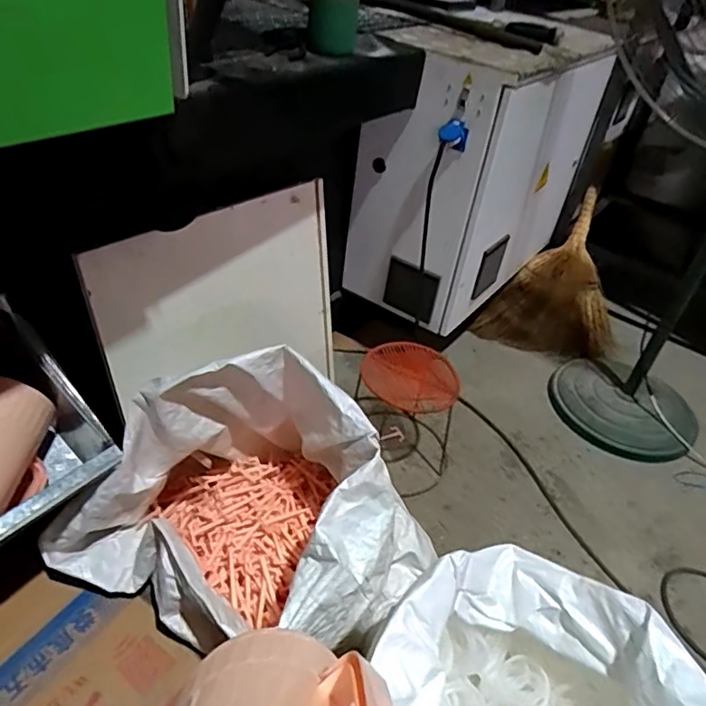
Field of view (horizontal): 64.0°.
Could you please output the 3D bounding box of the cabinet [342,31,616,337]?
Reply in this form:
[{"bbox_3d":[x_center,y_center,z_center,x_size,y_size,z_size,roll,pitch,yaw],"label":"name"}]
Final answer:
[{"bbox_3d":[0.373,-0.536,1.610,0.361,0.651,0.819,30,44,25],"label":"cabinet"}]

